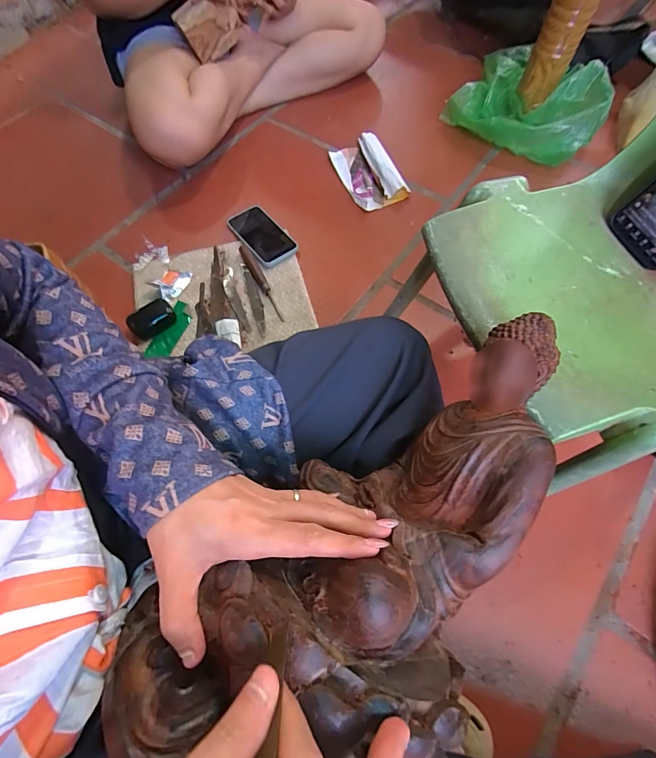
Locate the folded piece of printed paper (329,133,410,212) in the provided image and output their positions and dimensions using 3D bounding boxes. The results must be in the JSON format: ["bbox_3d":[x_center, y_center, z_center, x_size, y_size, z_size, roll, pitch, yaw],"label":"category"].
[{"bbox_3d":[0.082,-0.442,0.810,0.110,0.030,0.194,-19,66,-8],"label":"folded piece of printed paper"}]

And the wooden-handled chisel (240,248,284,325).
[{"bbox_3d":[-0.122,-0.183,0.705,0.017,0.013,0.181,-27,68,-12],"label":"wooden-handled chisel"}]

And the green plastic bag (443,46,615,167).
[{"bbox_3d":[0.452,-0.626,0.829,0.307,0.104,0.276,32,69,15],"label":"green plastic bag"}]

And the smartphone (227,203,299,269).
[{"bbox_3d":[-0.133,-0.288,0.752,0.080,0.011,0.158,-36,70,-15],"label":"smartphone"}]

